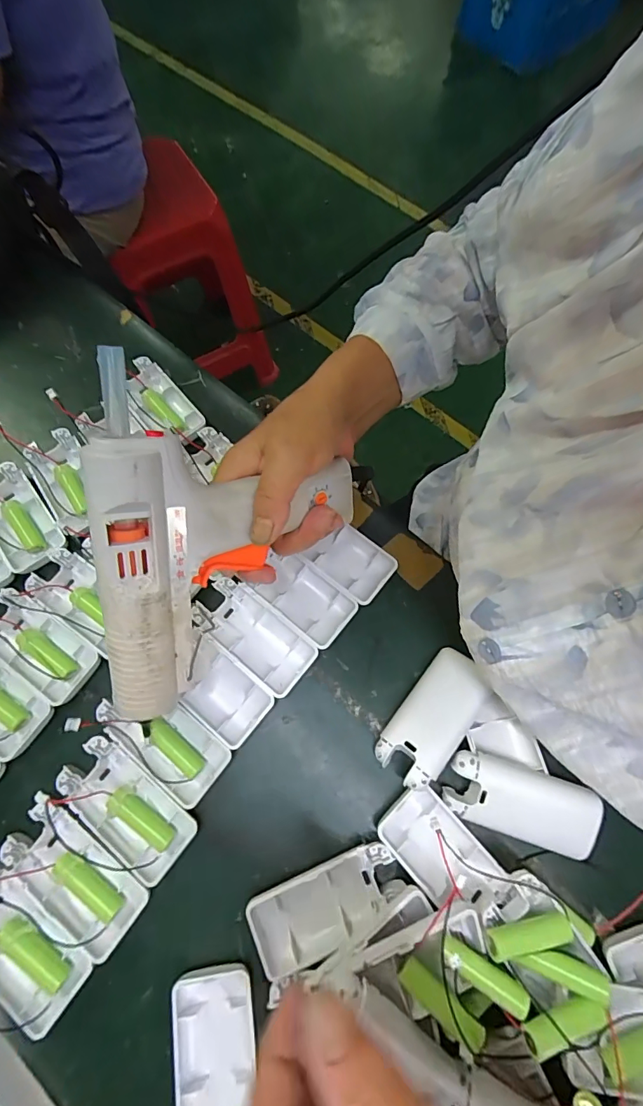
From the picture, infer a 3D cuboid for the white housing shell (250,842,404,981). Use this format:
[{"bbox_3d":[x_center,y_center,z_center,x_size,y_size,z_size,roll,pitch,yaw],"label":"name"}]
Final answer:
[{"bbox_3d":[0.004,0.221,0.280,0.093,0.016,0.045,-21,72,-8],"label":"white housing shell"}]

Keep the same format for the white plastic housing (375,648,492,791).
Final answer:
[{"bbox_3d":[0.079,0.113,0.309,0.044,0.010,0.093,31,69,27],"label":"white plastic housing"}]

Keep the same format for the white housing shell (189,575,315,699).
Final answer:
[{"bbox_3d":[-0.053,0.059,0.333,0.099,0.012,0.045,39,74,12],"label":"white housing shell"}]

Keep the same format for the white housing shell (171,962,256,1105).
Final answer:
[{"bbox_3d":[-0.061,0.295,0.256,0.043,0.014,0.094,-7,70,-3],"label":"white housing shell"}]

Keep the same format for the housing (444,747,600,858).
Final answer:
[{"bbox_3d":[0.131,0.164,0.294,0.094,0.023,0.042,18,71,5],"label":"housing"}]

